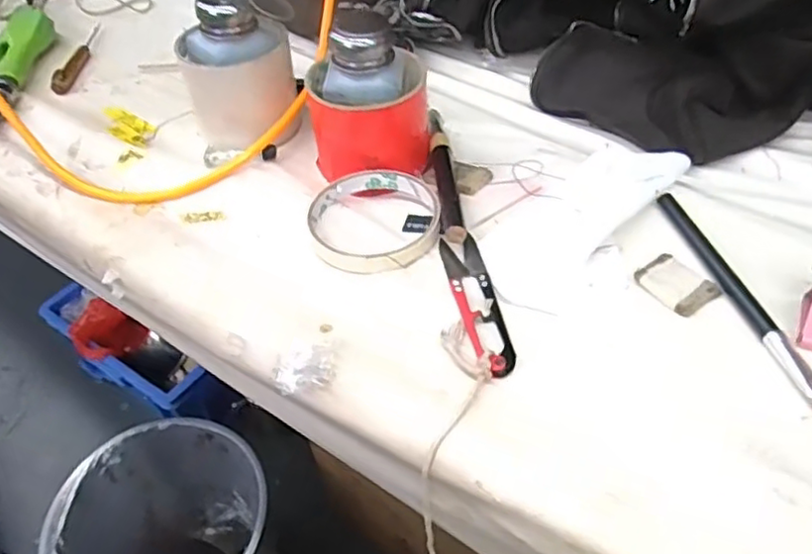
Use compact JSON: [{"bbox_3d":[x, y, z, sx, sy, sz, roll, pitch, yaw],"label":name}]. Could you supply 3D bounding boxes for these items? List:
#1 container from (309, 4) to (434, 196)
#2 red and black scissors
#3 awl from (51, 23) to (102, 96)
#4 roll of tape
[{"bbox_3d":[-0.025,-0.116,0.434,0.080,0.089,0.065,-5,47,1],"label":"container"},{"bbox_3d":[0.039,0.012,0.366,0.023,0.010,0.101,-10,47,-3],"label":"red and black scissors"},{"bbox_3d":[-0.297,-0.203,0.600,0.017,0.015,0.118,-6,47,1],"label":"awl"},{"bbox_3d":[-0.020,-0.036,0.412,0.081,0.013,0.086,-3,47,3],"label":"roll of tape"}]

